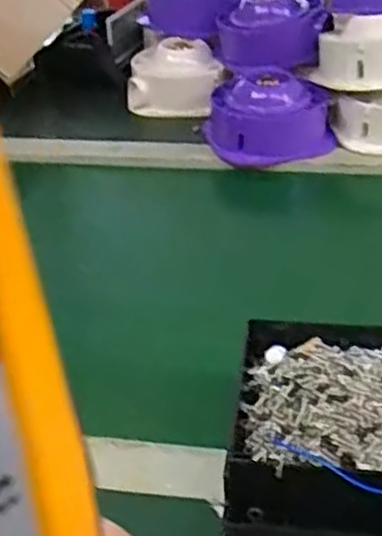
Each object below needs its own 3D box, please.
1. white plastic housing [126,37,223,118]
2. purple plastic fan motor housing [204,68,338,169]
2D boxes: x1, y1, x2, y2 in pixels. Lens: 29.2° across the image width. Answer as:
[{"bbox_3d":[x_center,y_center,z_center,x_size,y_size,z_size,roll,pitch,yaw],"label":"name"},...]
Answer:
[{"bbox_3d":[-0.018,-0.235,0.909,0.115,0.073,0.067,3,34,10],"label":"white plastic housing"},{"bbox_3d":[0.086,-0.173,0.815,0.133,0.073,0.110,-2,34,3],"label":"purple plastic fan motor housing"}]

